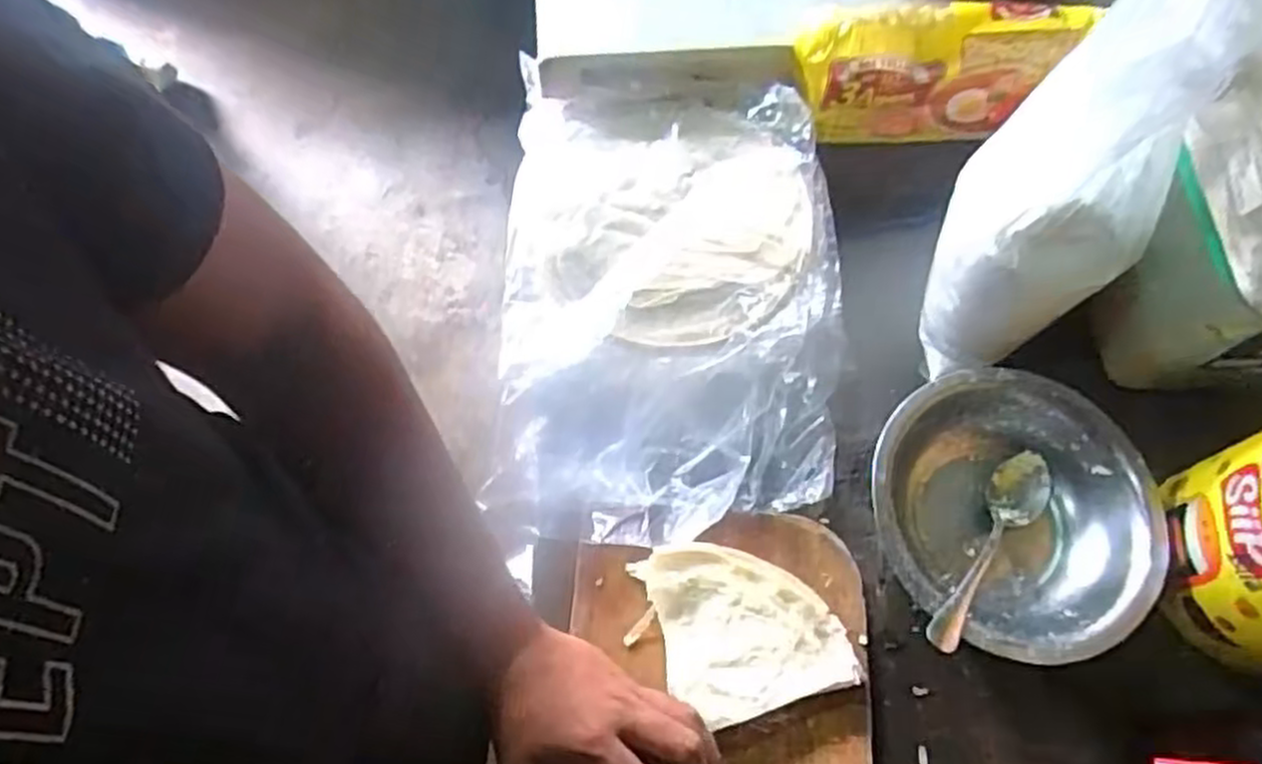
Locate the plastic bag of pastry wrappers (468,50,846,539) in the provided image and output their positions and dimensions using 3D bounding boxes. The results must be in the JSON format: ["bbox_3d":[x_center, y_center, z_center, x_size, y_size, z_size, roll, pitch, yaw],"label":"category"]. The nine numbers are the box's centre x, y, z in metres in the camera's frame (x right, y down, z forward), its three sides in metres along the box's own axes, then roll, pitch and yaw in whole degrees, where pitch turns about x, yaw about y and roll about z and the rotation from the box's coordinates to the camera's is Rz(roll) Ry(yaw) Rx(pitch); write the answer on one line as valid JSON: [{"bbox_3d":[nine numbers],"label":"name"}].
[{"bbox_3d":[0.031,-0.071,0.590,0.247,0.034,0.378,0,70,1],"label":"plastic bag of pastry wrappers"}]

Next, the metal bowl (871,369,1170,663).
[{"bbox_3d":[0.252,0.087,0.530,0.183,0.069,0.182,0,70,1],"label":"metal bowl"}]

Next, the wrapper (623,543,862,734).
[{"bbox_3d":[0.063,0.156,0.497,0.136,0.012,0.097,41,76,15],"label":"wrapper"}]

